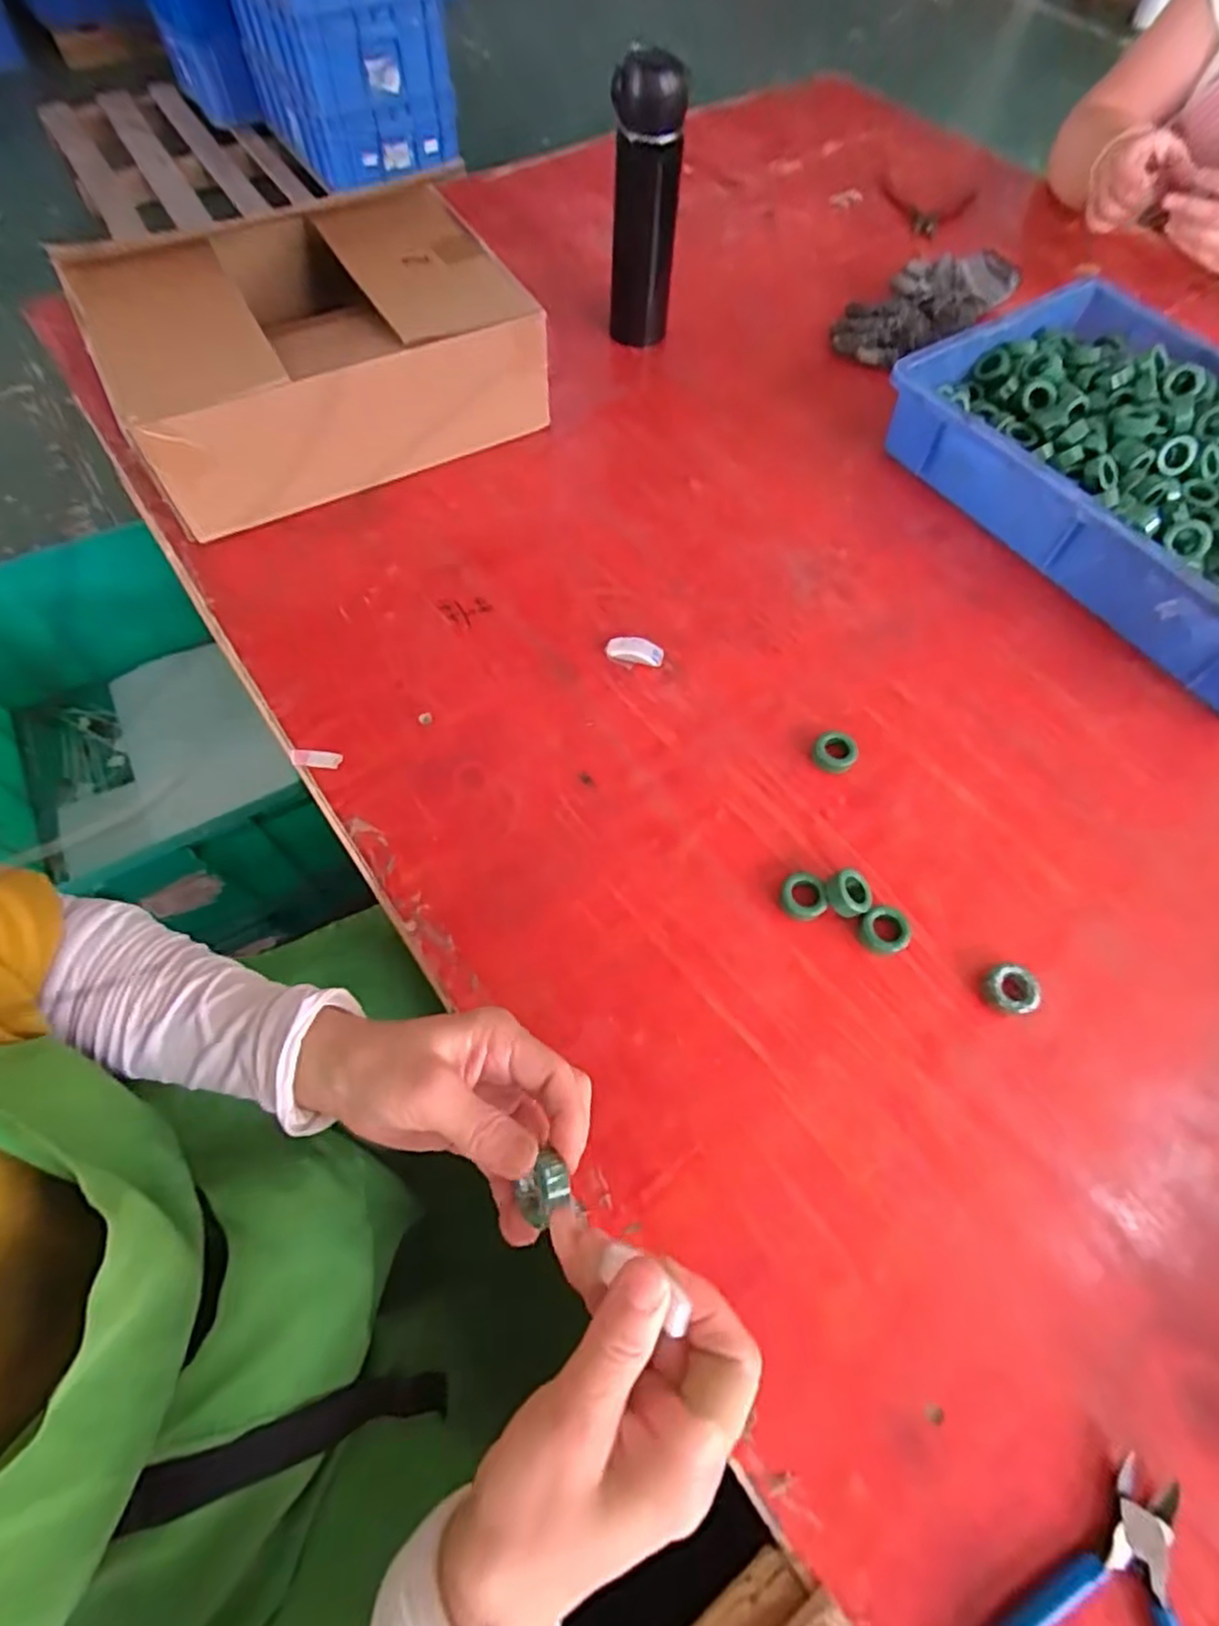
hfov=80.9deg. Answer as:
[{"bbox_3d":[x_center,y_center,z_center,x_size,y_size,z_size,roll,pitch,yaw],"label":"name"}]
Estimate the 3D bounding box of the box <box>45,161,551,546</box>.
[{"bbox_3d":[-0.261,-0.417,0.643,0.335,0.120,0.246,-26,66,-14],"label":"box"}]

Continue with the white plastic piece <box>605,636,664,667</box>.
[{"bbox_3d":[0.020,-0.129,0.570,0.045,0.012,0.016,11,62,5],"label":"white plastic piece"}]

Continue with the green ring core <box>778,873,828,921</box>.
[{"bbox_3d":[0.128,0.056,0.473,0.028,0.012,0.031,-5,62,-4],"label":"green ring core"}]

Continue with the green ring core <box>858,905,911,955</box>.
[{"bbox_3d":[0.180,0.077,0.467,0.029,0.016,0.028,1,62,-1],"label":"green ring core"}]

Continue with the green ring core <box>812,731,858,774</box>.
[{"bbox_3d":[0.168,-0.047,0.531,0.030,0.012,0.032,1,62,-1],"label":"green ring core"}]

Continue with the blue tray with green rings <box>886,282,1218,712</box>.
[{"bbox_3d":[0.489,-0.292,0.632,0.309,0.086,0.432,-30,67,-16],"label":"blue tray with green rings"}]

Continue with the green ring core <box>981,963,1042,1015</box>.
[{"bbox_3d":[0.254,0.112,0.452,0.029,0.017,0.031,1,62,-1],"label":"green ring core"}]

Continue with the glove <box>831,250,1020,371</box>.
[{"bbox_3d":[0.372,-0.581,0.804,0.278,0.034,0.083,-34,68,-18],"label":"glove"}]

